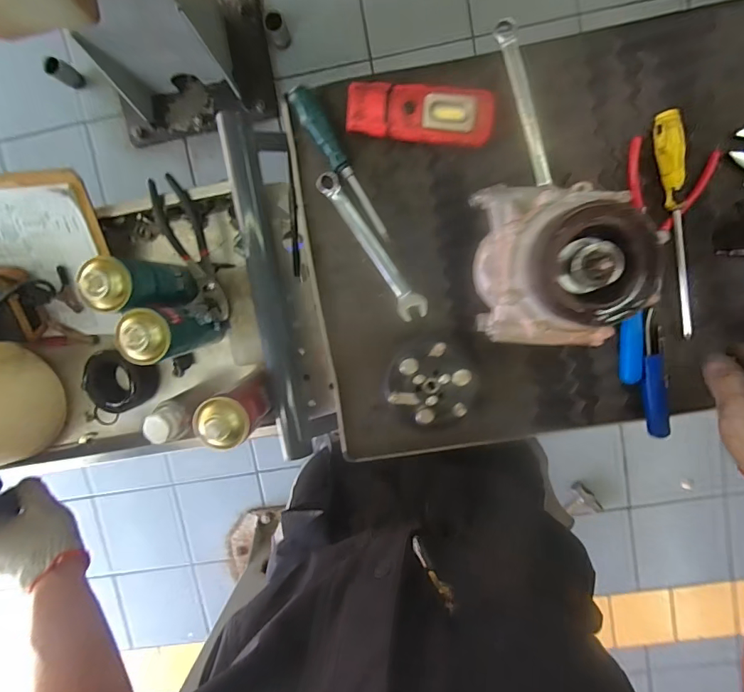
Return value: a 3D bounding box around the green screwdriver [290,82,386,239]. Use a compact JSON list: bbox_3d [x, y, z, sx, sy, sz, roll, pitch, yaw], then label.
[{"bbox_3d":[-0.037,-0.207,0.488,0.025,0.027,0.188,-30,95,6],"label":"green screwdriver"}]

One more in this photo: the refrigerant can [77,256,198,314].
[{"bbox_3d":[-0.280,-0.076,0.523,0.060,0.149,0.061,0,97,3],"label":"refrigerant can"}]

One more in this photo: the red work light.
[{"bbox_3d":[0.055,-0.257,0.476,0.159,0.032,0.058,4,98,2],"label":"red work light"}]

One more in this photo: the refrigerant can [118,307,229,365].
[{"bbox_3d":[-0.250,-0.020,0.532,0.060,0.149,0.060,0,97,3],"label":"refrigerant can"}]

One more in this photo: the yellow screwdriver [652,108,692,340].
[{"bbox_3d":[0.347,-0.134,0.485,0.026,0.022,0.252,-11,97,4],"label":"yellow screwdriver"}]

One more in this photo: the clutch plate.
[{"bbox_3d":[0.070,0.047,0.506,0.098,0.042,0.102,0,97,3],"label":"clutch plate"}]

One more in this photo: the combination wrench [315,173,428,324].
[{"bbox_3d":[-0.001,-0.117,0.508,0.032,0.010,0.199,-35,96,8],"label":"combination wrench"}]

